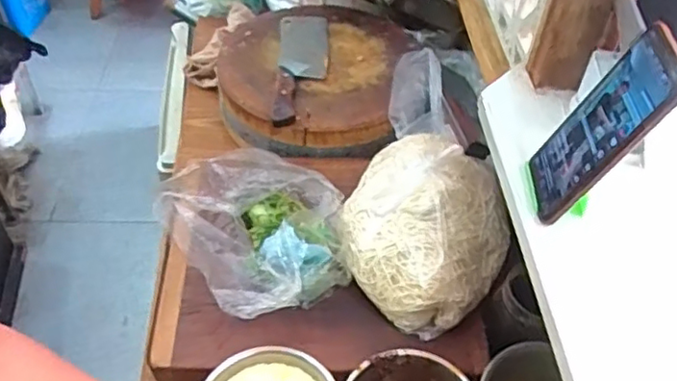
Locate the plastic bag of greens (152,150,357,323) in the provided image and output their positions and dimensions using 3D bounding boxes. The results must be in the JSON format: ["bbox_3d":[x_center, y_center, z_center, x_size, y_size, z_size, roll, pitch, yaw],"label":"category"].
[{"bbox_3d":[-0.085,0.052,0.690,0.175,0.107,0.177,-9,48,-11],"label":"plastic bag of greens"}]

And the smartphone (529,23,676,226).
[{"bbox_3d":[0.202,-0.049,0.504,0.015,0.160,0.071,14,43,-21],"label":"smartphone"}]

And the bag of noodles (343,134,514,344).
[{"bbox_3d":[0.101,0.025,0.739,0.188,0.095,0.247,19,49,14],"label":"bag of noodles"}]

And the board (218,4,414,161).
[{"bbox_3d":[-0.037,-0.175,0.964,0.278,0.072,0.314,3,47,0],"label":"board"}]

